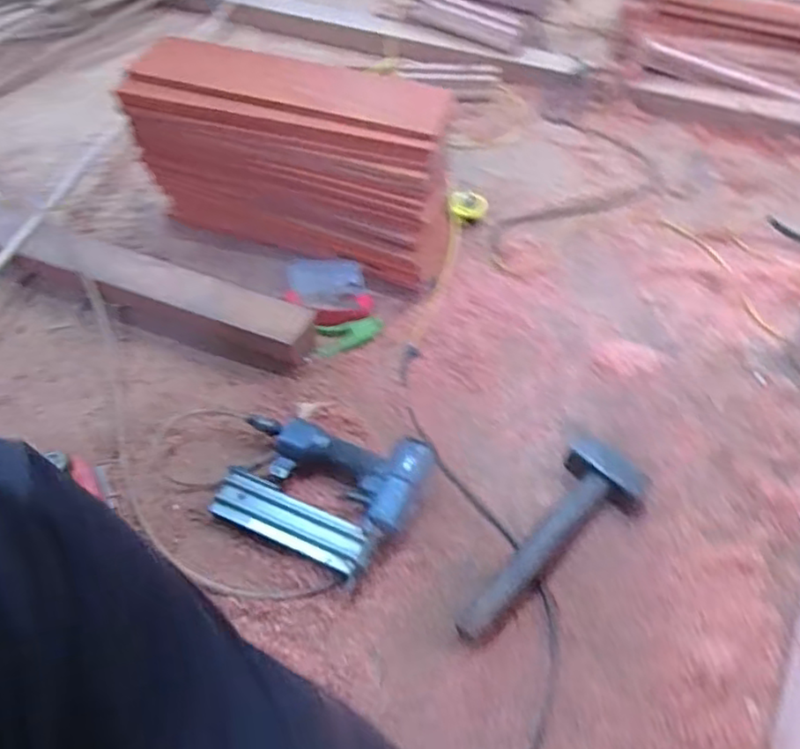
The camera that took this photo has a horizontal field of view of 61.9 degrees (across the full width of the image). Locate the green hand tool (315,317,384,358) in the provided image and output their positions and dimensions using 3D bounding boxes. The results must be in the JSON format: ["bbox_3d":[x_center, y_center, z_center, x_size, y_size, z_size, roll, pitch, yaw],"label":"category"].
[{"bbox_3d":[-0.082,-0.061,1.098,0.112,0.020,0.063,-8,48,-10],"label":"green hand tool"}]

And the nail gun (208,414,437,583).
[{"bbox_3d":[-0.107,0.144,0.885,0.250,0.055,0.194,19,49,15],"label":"nail gun"}]

